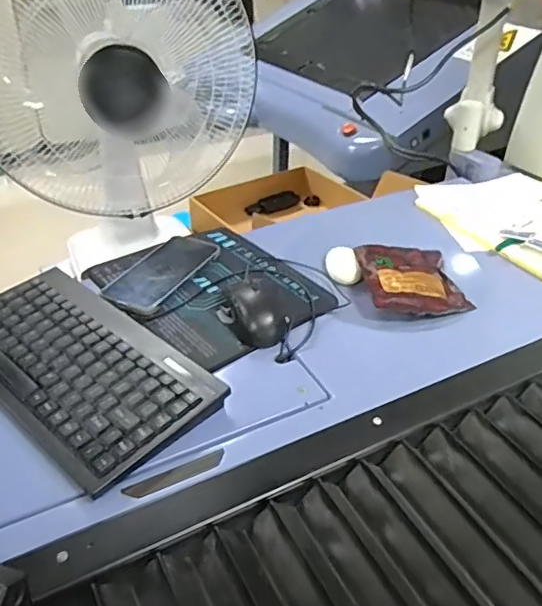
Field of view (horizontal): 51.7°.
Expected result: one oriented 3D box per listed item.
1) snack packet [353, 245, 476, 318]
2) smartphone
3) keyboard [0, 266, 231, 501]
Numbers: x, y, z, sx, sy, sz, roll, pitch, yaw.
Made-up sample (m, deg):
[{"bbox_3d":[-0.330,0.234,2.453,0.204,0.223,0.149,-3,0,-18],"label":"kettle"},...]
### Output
[{"bbox_3d":[0.179,-0.031,0.716,0.120,0.023,0.148,-2,35,-3],"label":"snack packet"},{"bbox_3d":[-0.133,-0.036,0.683,0.075,0.014,0.165,17,38,21],"label":"smartphone"},{"bbox_3d":[-0.190,0.058,0.542,0.279,0.032,0.146,28,44,33],"label":"keyboard"}]

